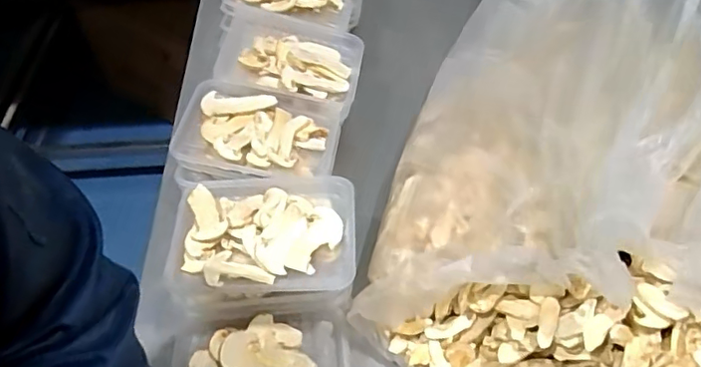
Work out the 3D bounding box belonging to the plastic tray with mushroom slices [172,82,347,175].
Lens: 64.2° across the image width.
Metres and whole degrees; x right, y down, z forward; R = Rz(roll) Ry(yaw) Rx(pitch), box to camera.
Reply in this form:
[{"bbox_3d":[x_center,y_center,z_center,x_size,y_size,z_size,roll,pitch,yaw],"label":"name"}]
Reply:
[{"bbox_3d":[-0.112,-0.063,0.684,0.186,0.047,0.136,6,50,7],"label":"plastic tray with mushroom slices"}]

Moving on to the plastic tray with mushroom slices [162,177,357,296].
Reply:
[{"bbox_3d":[-0.093,0.054,0.586,0.195,0.054,0.147,0,50,2],"label":"plastic tray with mushroom slices"}]

